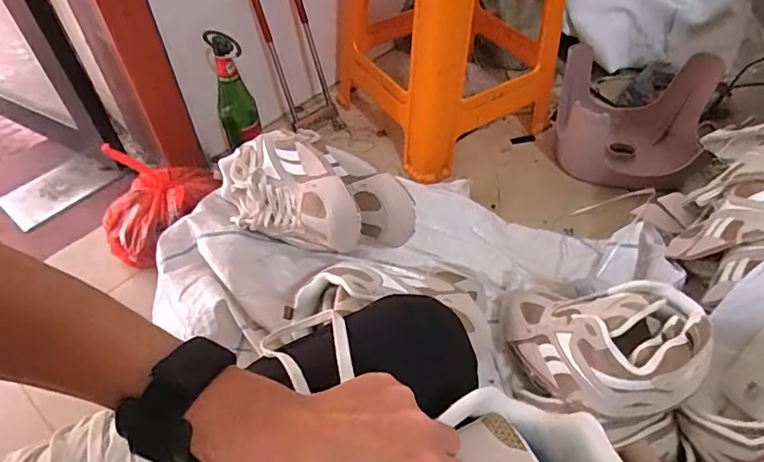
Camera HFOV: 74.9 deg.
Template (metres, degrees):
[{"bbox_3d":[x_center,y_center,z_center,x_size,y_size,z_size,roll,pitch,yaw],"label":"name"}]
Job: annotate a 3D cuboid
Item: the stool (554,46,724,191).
[{"bbox_3d":[0.511,-0.212,1.019,0.294,0.188,0.246,10,51,8],"label":"stool"}]

